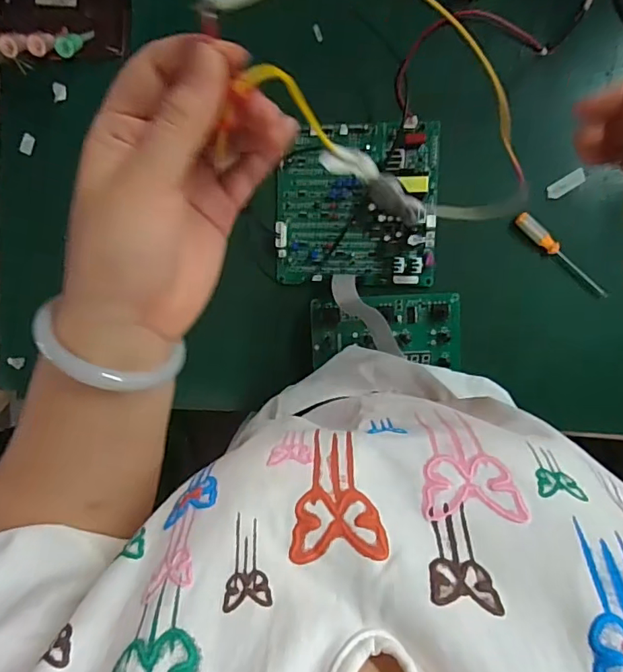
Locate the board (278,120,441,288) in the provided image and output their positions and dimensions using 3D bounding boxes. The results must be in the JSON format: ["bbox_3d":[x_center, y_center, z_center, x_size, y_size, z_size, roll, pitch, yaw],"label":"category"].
[{"bbox_3d":[0.047,-0.145,0.551,0.176,0.038,0.174,2,95,8],"label":"board"}]

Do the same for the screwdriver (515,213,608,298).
[{"bbox_3d":[0.270,-0.089,0.542,0.122,0.016,0.016,43,99,3],"label":"screwdriver"}]

